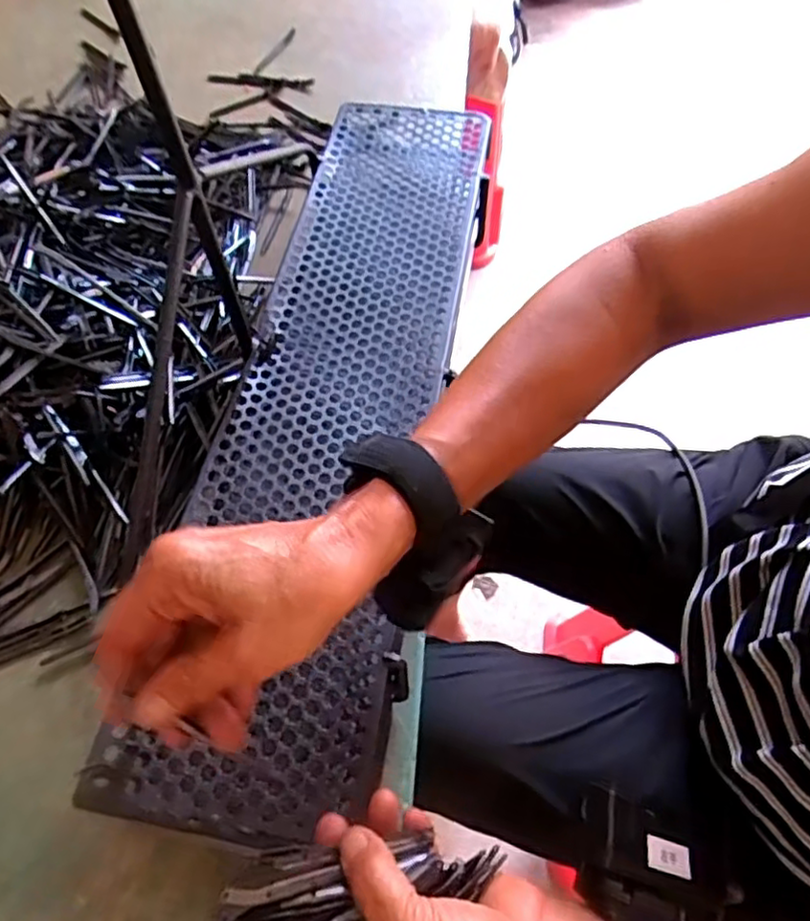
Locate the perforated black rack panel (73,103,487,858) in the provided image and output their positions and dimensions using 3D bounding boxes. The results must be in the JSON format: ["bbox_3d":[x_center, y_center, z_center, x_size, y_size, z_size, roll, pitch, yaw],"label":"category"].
[{"bbox_3d":[-0.044,-0.064,0.458,0.145,0.015,0.573,7,61,4],"label":"perforated black rack panel"}]

